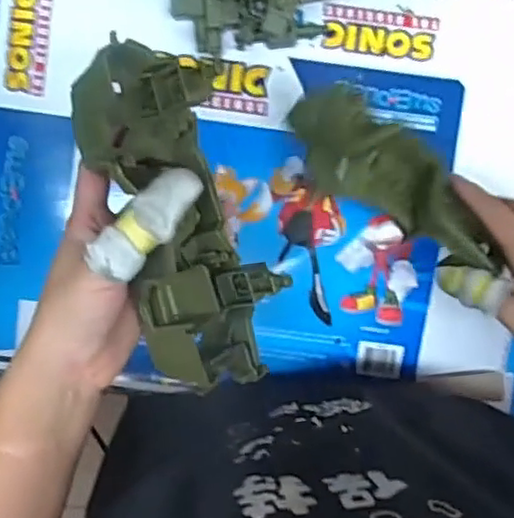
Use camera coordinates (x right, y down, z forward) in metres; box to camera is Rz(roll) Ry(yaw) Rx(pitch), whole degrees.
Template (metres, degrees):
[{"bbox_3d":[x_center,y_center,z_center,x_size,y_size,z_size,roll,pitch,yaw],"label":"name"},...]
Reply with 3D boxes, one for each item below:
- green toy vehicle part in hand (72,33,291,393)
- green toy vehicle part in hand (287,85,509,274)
[{"bbox_3d":[-0.038,-0.020,0.342,0.069,0.066,0.182,-16,102,4],"label":"green toy vehicle part in hand"},{"bbox_3d":[0.089,-0.052,0.427,0.157,0.030,0.062,40,97,11],"label":"green toy vehicle part in hand"}]

